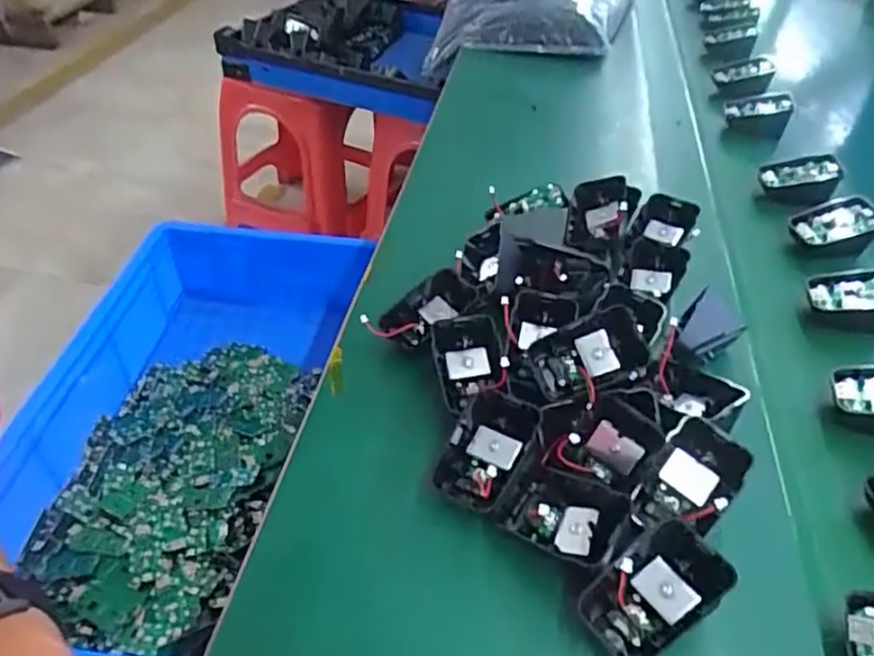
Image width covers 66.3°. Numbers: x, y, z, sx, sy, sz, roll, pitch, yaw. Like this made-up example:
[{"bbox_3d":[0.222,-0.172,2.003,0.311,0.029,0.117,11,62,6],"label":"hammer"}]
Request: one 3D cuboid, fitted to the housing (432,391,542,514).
[{"bbox_3d":[0.028,0.070,0.386,0.046,0.025,0.066,18,80,29],"label":"housing"}]

